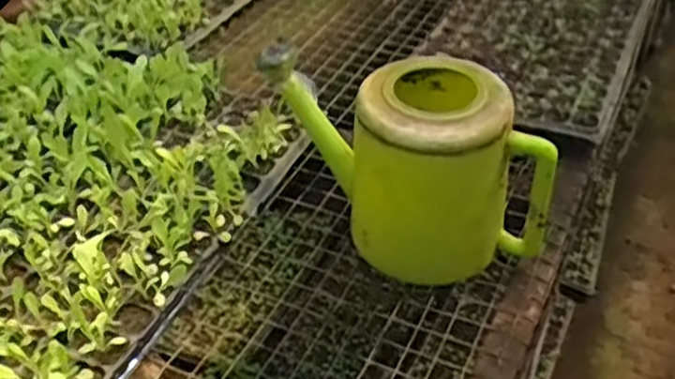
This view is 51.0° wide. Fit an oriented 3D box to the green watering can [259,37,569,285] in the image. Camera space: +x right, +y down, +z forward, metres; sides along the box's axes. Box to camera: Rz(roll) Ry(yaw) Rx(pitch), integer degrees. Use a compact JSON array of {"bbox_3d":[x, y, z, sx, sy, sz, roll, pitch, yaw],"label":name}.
[{"bbox_3d":[0.067,-0.034,0.716,0.142,0.169,0.275,-31,48,-30],"label":"green watering can"}]

